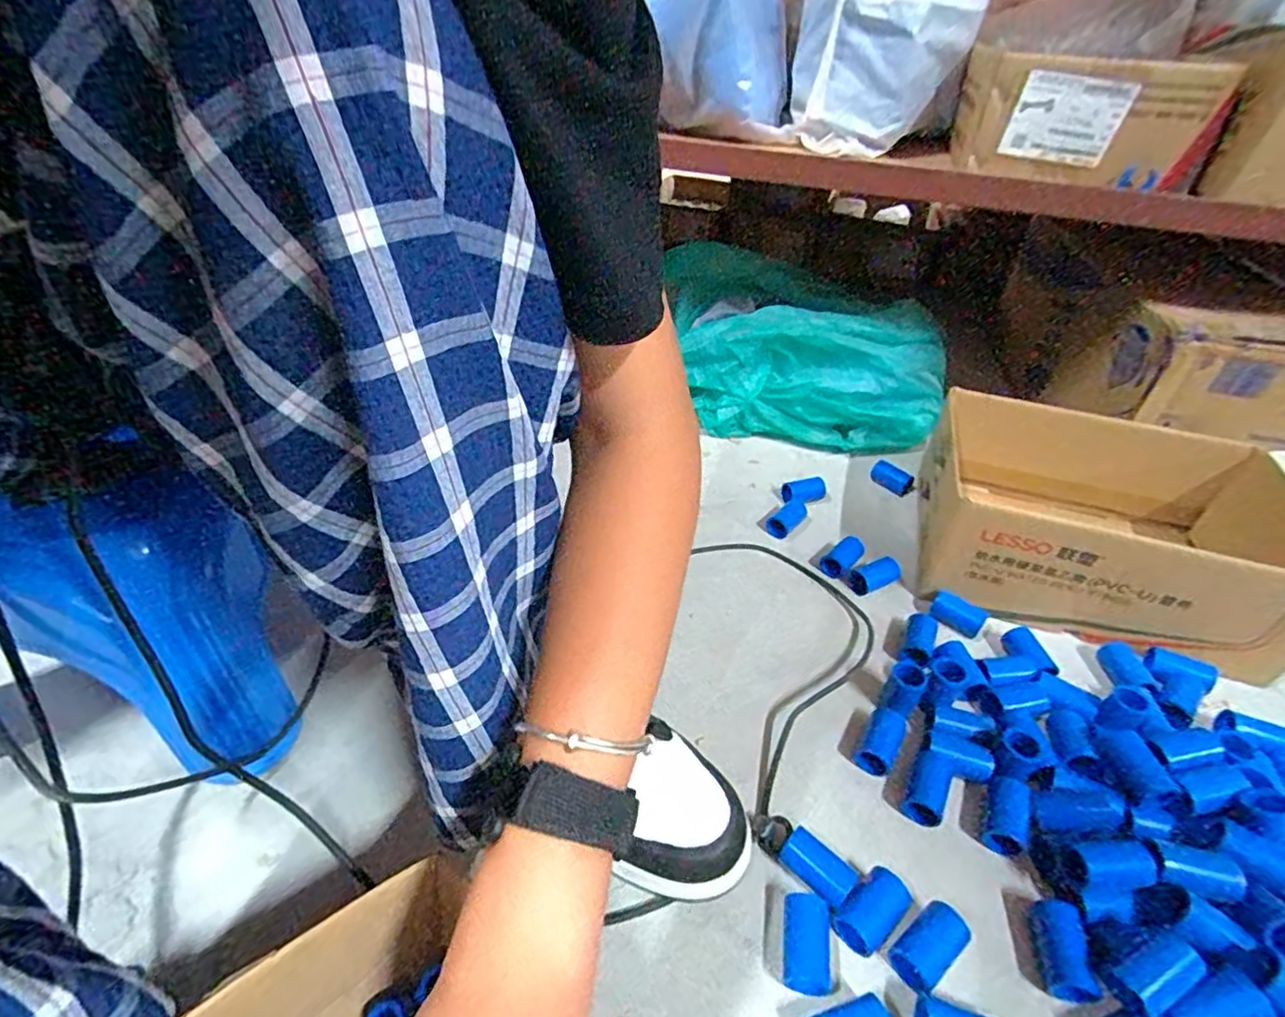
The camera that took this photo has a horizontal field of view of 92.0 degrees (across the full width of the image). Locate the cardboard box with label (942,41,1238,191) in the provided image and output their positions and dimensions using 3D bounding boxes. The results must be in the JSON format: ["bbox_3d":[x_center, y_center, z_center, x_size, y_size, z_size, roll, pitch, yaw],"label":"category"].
[{"bbox_3d":[0.418,-0.380,0.603,0.208,0.093,0.158,16,41,15],"label":"cardboard box with label"}]

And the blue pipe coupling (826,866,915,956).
[{"bbox_3d":[0.139,0.248,0.379,0.047,0.029,0.028,-22,43,-27],"label":"blue pipe coupling"}]

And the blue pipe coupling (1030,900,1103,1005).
[{"bbox_3d":[0.246,0.261,0.366,0.020,0.026,0.049,9,39,10],"label":"blue pipe coupling"}]

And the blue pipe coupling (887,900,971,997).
[{"bbox_3d":[0.166,0.260,0.365,0.048,0.030,0.027,-25,45,-29],"label":"blue pipe coupling"}]

